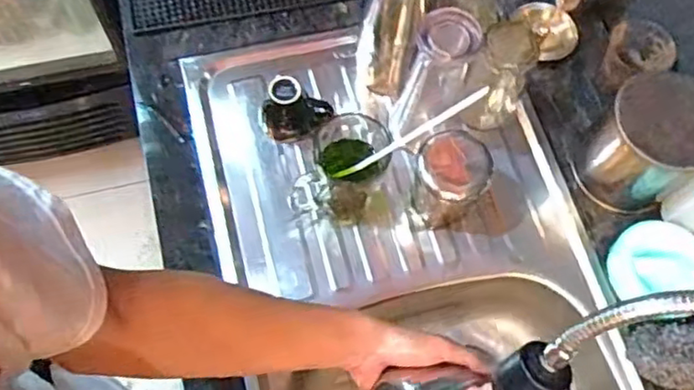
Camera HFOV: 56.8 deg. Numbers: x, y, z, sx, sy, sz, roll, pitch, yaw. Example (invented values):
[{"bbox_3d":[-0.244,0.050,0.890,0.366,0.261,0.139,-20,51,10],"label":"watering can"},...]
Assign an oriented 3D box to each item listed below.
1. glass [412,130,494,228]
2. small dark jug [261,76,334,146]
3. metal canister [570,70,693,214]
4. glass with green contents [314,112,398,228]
[{"bbox_3d":[0.107,-0.015,0.669,0.071,0.102,0.067,0,68,-1],"label":"glass"},{"bbox_3d":[-0.059,-0.098,0.721,0.078,0.065,0.052,-14,69,-7],"label":"small dark jug"},{"bbox_3d":[0.326,-0.054,0.701,0.106,0.137,0.113,-32,72,-13],"label":"metal canister"},{"bbox_3d":[0.006,-0.025,0.685,0.076,0.123,0.089,-10,68,-5],"label":"glass with green contents"}]

